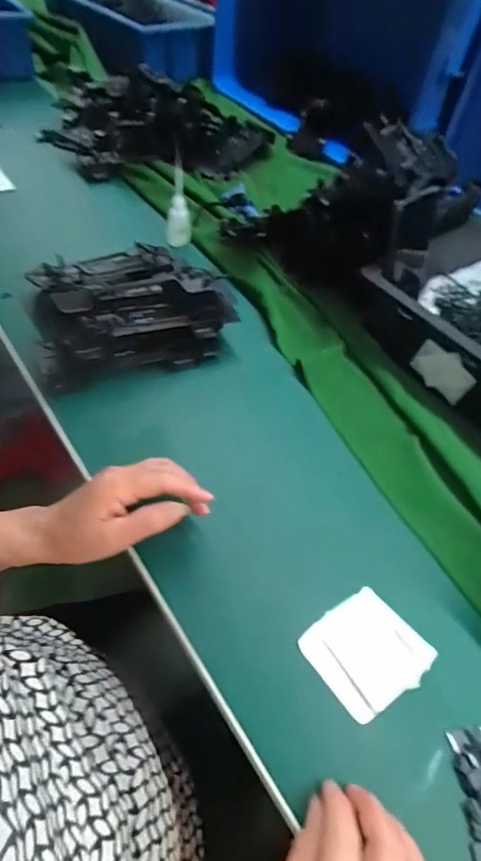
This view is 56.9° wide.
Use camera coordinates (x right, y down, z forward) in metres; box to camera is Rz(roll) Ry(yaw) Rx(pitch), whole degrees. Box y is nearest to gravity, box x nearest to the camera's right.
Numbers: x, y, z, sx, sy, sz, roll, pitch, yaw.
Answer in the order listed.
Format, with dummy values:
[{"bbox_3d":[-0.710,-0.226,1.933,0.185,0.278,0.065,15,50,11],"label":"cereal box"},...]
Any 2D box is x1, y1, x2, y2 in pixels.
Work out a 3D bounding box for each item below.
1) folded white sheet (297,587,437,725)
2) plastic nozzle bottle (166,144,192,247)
[{"bbox_3d":[0.097,0.170,0.343,0.081,0.008,0.074,-29,62,-27],"label":"folded white sheet"},{"bbox_3d":[-0.088,-0.322,0.627,0.033,0.117,0.035,16,44,13],"label":"plastic nozzle bottle"}]

